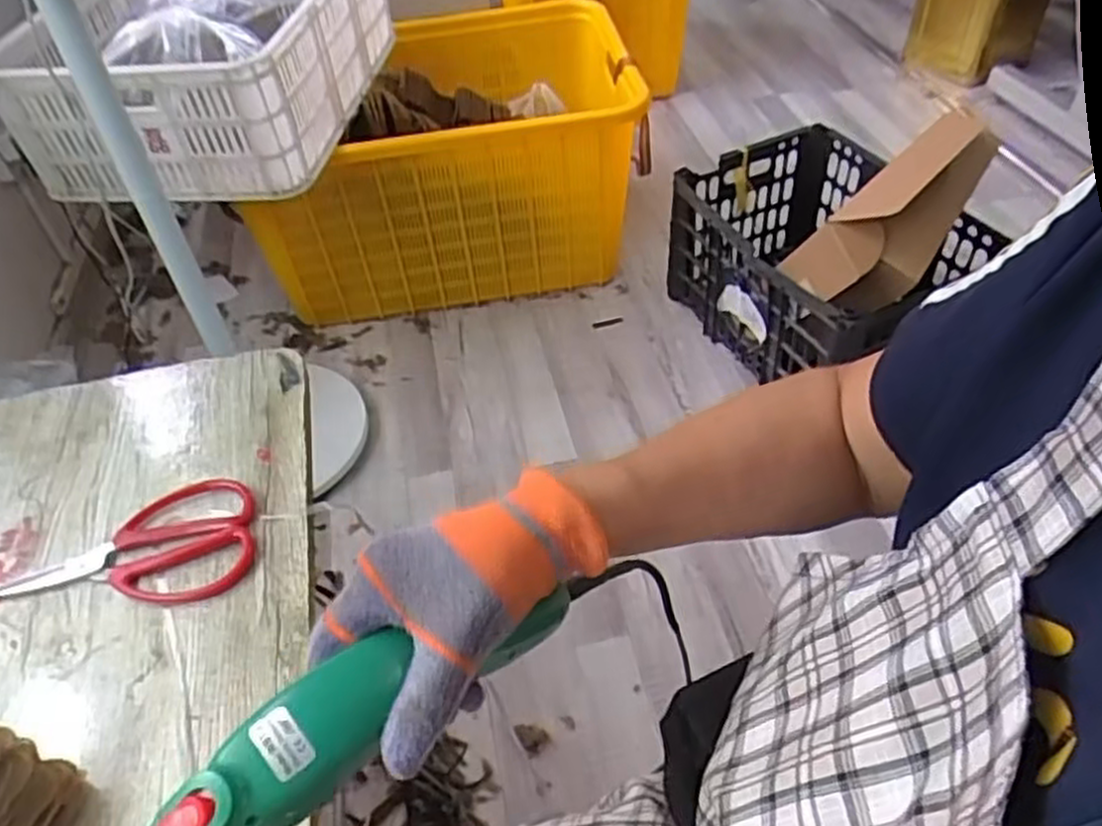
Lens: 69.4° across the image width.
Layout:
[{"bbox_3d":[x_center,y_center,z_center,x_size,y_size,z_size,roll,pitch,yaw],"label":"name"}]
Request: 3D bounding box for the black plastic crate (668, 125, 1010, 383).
[{"bbox_3d":[0.458,-0.258,1.359,0.360,0.249,0.488,-22,49,-14],"label":"black plastic crate"}]

